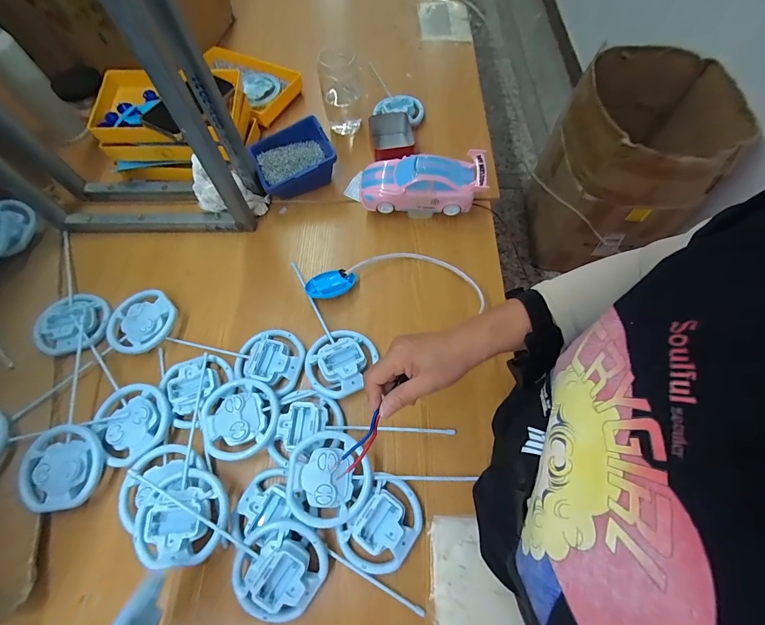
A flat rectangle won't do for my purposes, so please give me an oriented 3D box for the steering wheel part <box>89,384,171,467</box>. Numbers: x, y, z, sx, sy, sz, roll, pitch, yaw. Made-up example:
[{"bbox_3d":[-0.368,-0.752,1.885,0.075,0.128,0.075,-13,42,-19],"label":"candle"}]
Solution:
[{"bbox_3d":[-0.327,0.143,0.460,0.088,0.016,0.093,0,65,1],"label":"steering wheel part"}]

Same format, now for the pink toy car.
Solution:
[{"bbox_3d":[0.063,-0.212,0.559,0.195,0.060,0.080,4,65,3],"label":"pink toy car"}]

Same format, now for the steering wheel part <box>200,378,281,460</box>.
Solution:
[{"bbox_3d":[-0.187,0.139,0.460,0.099,0.024,0.098,0,65,1],"label":"steering wheel part"}]

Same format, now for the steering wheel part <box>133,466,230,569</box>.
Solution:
[{"bbox_3d":[-0.234,0.236,0.401,0.102,0.023,0.096,0,65,1],"label":"steering wheel part"}]

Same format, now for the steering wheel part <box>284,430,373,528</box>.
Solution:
[{"bbox_3d":[-0.064,0.199,0.420,0.097,0.024,0.101,0,65,1],"label":"steering wheel part"}]

